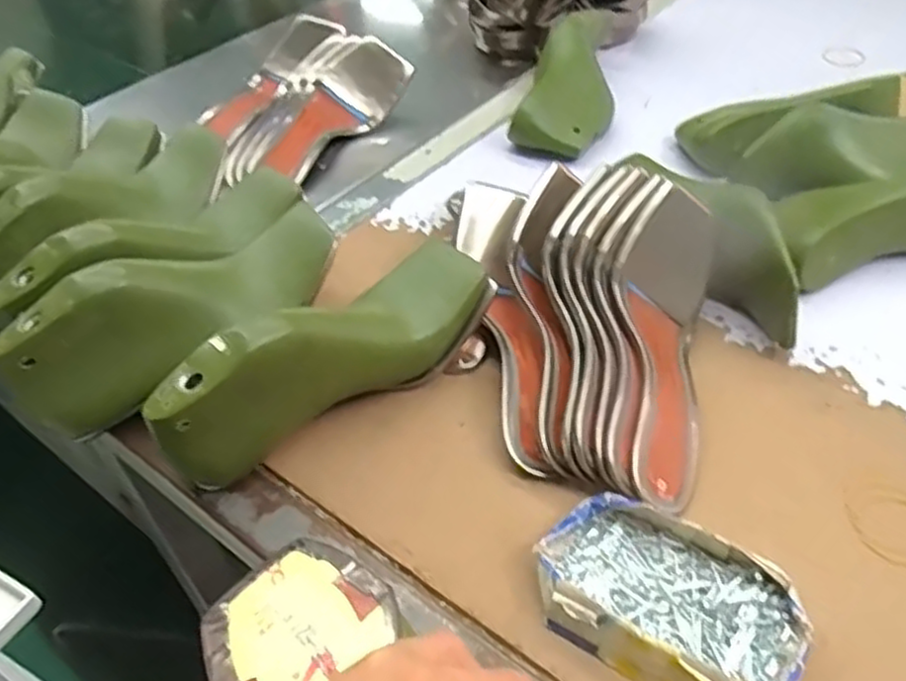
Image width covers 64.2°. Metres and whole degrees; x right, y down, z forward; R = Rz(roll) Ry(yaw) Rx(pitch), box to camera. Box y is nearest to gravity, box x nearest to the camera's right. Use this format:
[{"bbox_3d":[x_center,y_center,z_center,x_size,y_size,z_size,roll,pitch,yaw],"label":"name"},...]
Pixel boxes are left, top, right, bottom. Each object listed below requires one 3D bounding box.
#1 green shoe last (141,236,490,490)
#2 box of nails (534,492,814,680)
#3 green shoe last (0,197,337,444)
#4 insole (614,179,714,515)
[{"bbox_3d":[-0.078,0.011,0.467,0.072,0.103,0.226,33,54,31],"label":"green shoe last"},{"bbox_3d":[0.110,0.133,0.374,0.130,0.029,0.083,23,50,24],"label":"box of nails"},{"bbox_3d":[-0.176,-0.021,0.487,0.227,0.079,0.066,-35,52,-29],"label":"green shoe last"},{"bbox_3d":[0.139,0.002,0.482,0.066,0.069,0.234,7,59,9],"label":"insole"}]

